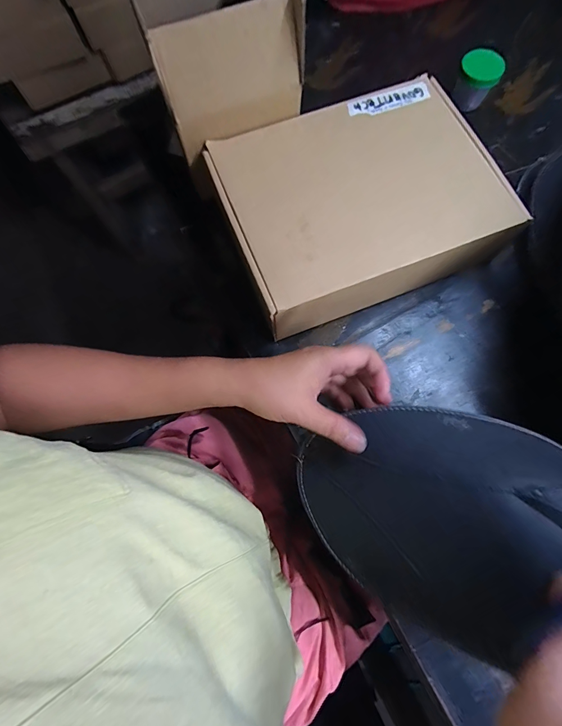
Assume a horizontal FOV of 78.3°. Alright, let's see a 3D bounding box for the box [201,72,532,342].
[{"bbox_3d":[0.080,-0.171,0.376,0.267,0.078,0.205,-21,75,-4],"label":"box"}]

